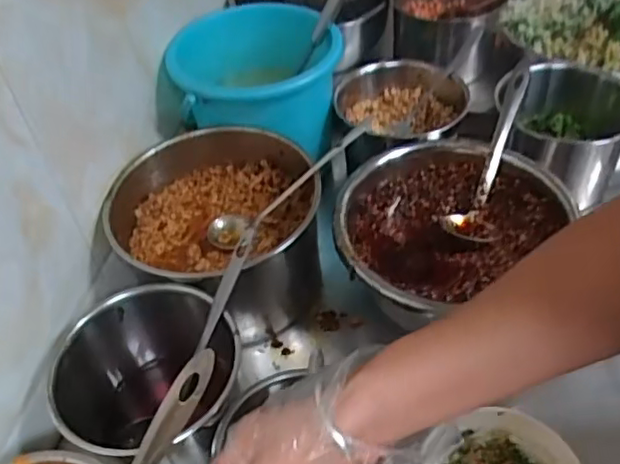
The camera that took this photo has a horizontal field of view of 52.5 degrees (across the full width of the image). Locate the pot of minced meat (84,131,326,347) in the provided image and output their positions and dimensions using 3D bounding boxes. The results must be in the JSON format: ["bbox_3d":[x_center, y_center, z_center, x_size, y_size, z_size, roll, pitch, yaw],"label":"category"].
[{"bbox_3d":[-0.098,0.004,0.666,0.216,0.121,0.209,-3,46,3],"label":"pot of minced meat"}]

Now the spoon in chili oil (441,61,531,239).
[{"bbox_3d":[0.200,-0.089,0.676,0.048,0.024,0.215,16,74,20],"label":"spoon in chili oil"}]

